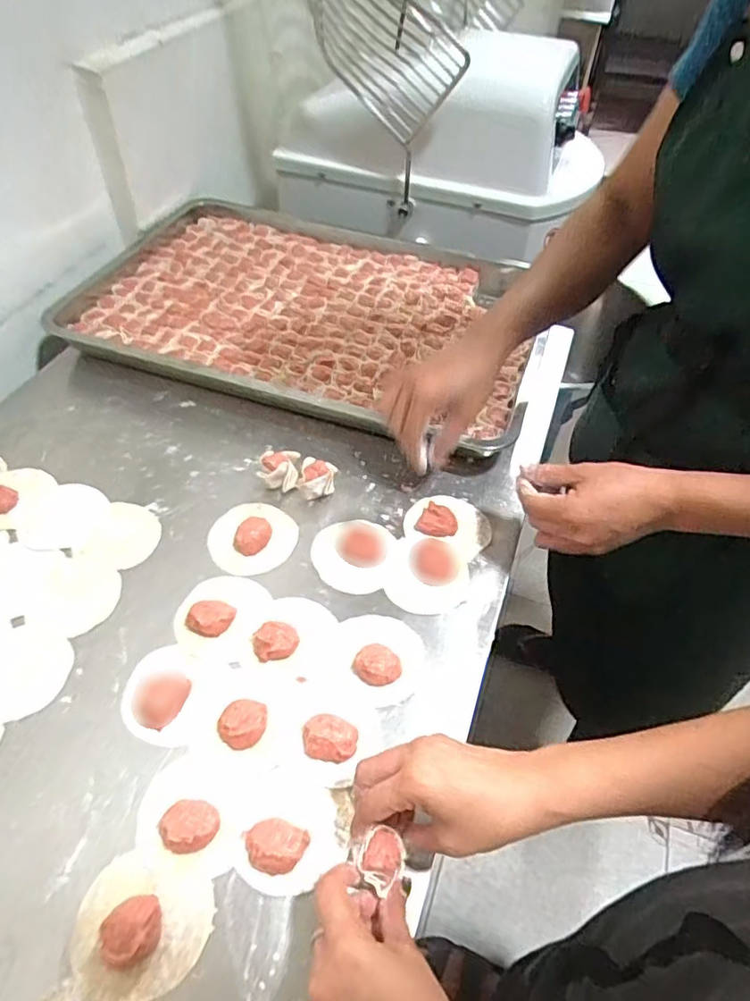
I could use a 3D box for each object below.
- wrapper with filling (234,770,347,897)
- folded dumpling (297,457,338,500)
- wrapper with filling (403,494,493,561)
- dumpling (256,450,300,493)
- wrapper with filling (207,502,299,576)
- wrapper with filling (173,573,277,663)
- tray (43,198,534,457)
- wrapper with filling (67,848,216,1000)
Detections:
[{"bbox_3d":[-0.057,0.230,0.419,0.069,0.018,0.073,1,50,-2],"label":"wrapper with filling"},{"bbox_3d":[-0.059,-0.024,0.627,0.036,0.036,0.038,5,51,2],"label":"folded dumpling"},{"bbox_3d":[0.076,0.019,0.612,0.086,0.018,0.070,15,50,9],"label":"wrapper with filling"},{"bbox_3d":[-0.100,-0.032,0.632,0.037,0.032,0.040,5,51,2],"label":"dumpling"},{"bbox_3d":[-0.118,0.035,0.585,0.083,0.013,0.078,1,51,-1],"label":"wrapper with filling"},{"bbox_3d":[-0.137,0.095,0.527,0.071,0.020,0.082,15,52,10],"label":"wrapper with filling"},{"bbox_3d":[-0.089,-0.264,0.825,0.615,0.052,0.410,17,53,11],"label":"tray"},{"bbox_3d":[-0.151,0.269,0.385,0.084,0.022,0.079,1,50,-2],"label":"wrapper with filling"}]

